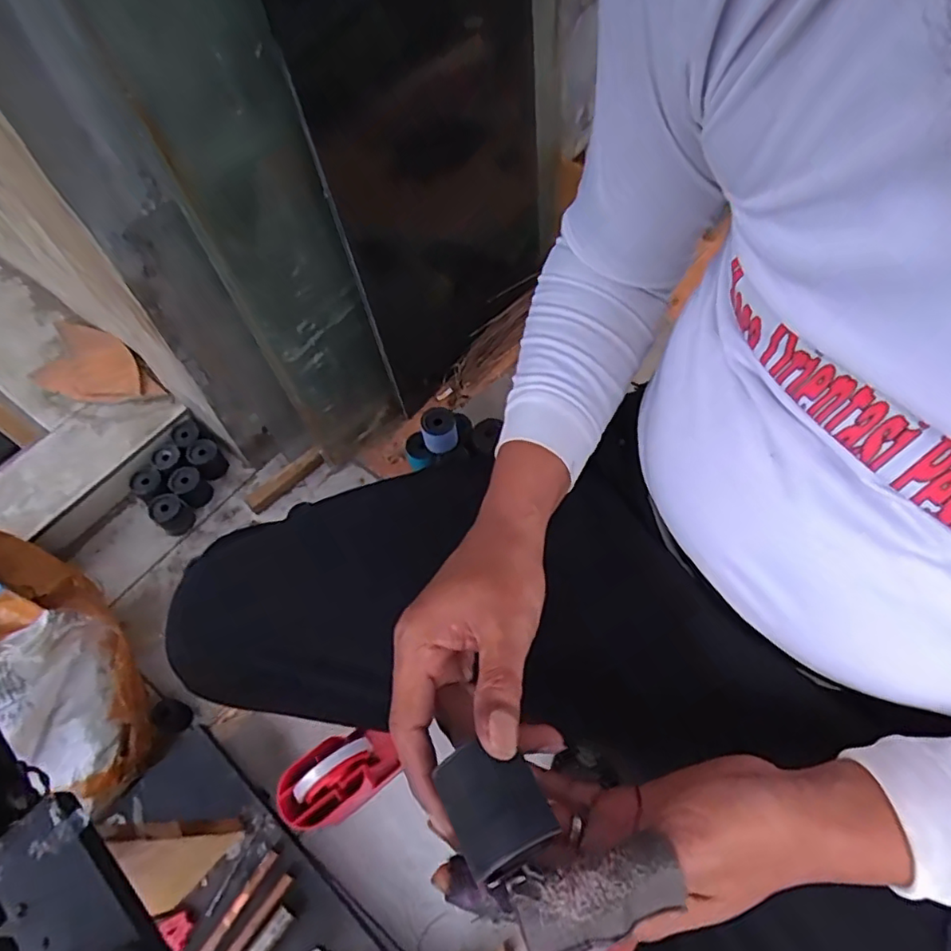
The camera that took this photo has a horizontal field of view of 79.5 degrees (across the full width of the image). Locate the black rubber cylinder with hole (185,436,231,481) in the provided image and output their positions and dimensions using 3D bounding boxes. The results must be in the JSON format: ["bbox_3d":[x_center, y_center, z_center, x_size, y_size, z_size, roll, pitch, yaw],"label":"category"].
[{"bbox_3d":[-0.403,-0.025,0.861,0.044,0.045,0.048,-37,65,-18],"label":"black rubber cylinder with hole"}]

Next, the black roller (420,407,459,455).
[{"bbox_3d":[-0.047,-0.059,0.752,0.047,0.041,0.043,-12,60,-5],"label":"black roller"}]

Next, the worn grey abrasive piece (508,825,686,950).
[{"bbox_3d":[0.051,0.174,0.236,0.070,0.010,0.029,-7,59,-18],"label":"worn grey abrasive piece"}]

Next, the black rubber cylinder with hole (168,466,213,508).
[{"bbox_3d":[-0.417,0.015,0.834,0.044,0.051,0.043,-1,60,2],"label":"black rubber cylinder with hole"}]

